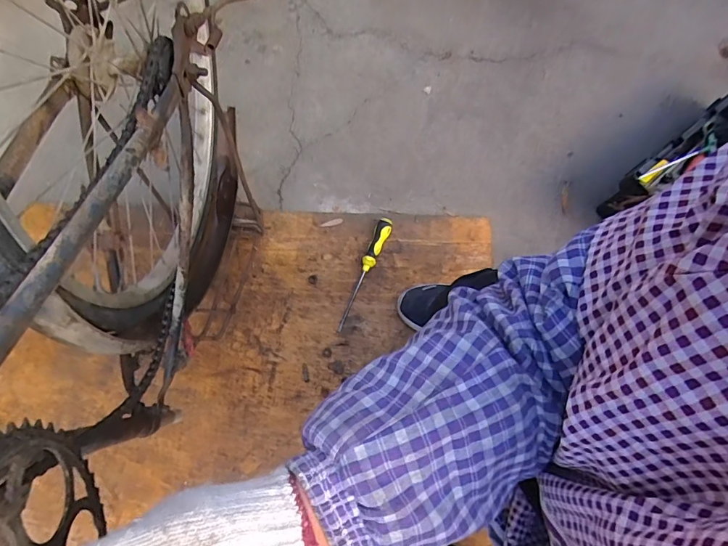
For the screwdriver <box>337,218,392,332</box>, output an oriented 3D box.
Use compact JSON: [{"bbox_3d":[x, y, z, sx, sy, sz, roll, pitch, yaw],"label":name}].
[{"bbox_3d":[0.002,0.002,0.867,0.028,0.028,0.243,22,81,5],"label":"screwdriver"}]

